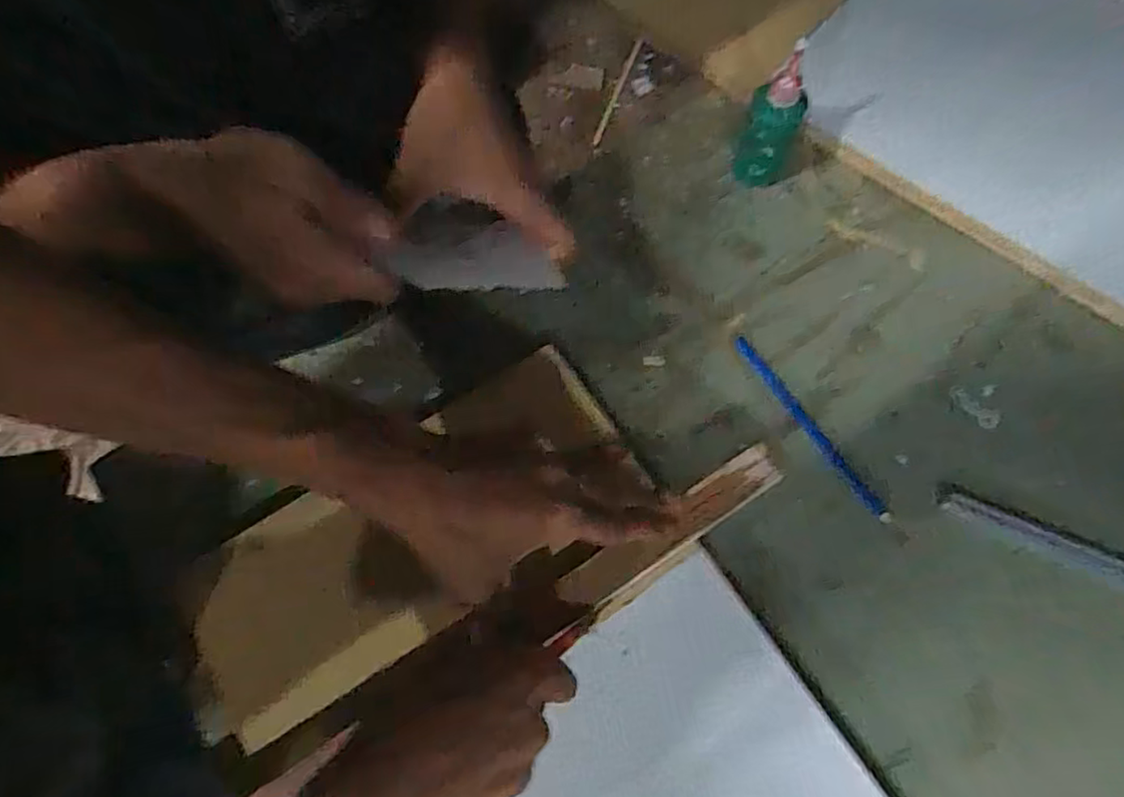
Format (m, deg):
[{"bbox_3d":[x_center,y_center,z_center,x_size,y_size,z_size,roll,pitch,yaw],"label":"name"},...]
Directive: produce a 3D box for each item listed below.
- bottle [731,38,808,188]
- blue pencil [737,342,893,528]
[{"bbox_3d":[0.161,-0.212,0.492,0.044,0.107,0.048,19,71,11],"label":"bottle"},{"bbox_3d":[0.180,0.019,0.469,0.011,0.005,0.162,-31,73,-8],"label":"blue pencil"}]

